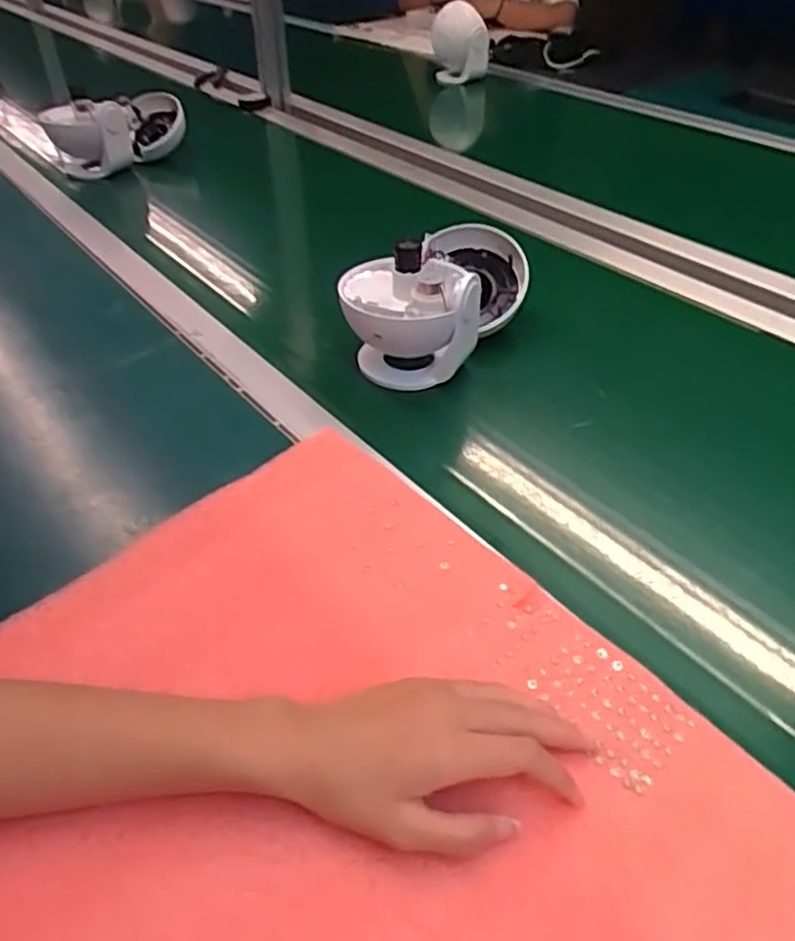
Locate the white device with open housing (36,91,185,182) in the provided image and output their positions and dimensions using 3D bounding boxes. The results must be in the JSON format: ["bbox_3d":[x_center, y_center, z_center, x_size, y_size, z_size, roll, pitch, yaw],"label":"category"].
[{"bbox_3d":[-0.419,-0.524,1.082,0.124,0.097,0.192,32,50,31],"label":"white device with open housing"}]

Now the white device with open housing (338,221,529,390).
[{"bbox_3d":[0.035,-0.169,0.653,0.119,0.099,0.201,24,46,25],"label":"white device with open housing"}]

